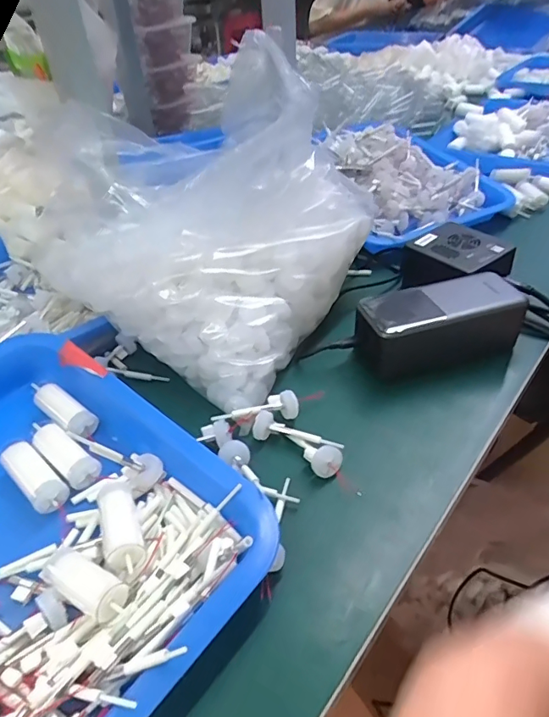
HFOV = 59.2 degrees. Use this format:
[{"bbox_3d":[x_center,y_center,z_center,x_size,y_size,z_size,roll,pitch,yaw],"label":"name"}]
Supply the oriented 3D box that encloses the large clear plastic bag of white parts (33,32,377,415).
[{"bbox_3d":[-0.086,-0.141,0.432,0.300,0.171,0.229,23,46,22],"label":"large clear plastic bag of white parts"}]

